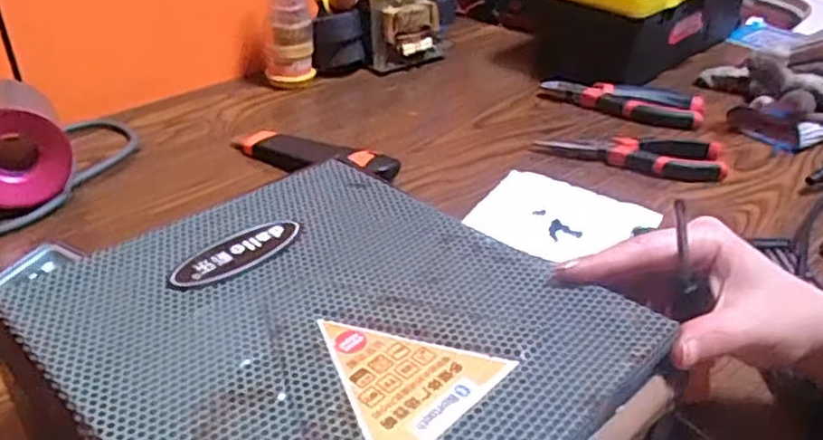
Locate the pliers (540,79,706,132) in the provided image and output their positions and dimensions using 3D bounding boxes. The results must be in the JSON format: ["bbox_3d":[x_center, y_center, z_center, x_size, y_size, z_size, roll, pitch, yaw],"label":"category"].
[{"bbox_3d":[0.212,-0.121,0.708,0.155,0.021,0.066,15,36,20],"label":"pliers"}]

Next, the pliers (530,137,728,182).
[{"bbox_3d":[0.192,-0.061,0.625,0.159,0.020,0.051,9,35,12],"label":"pliers"}]

